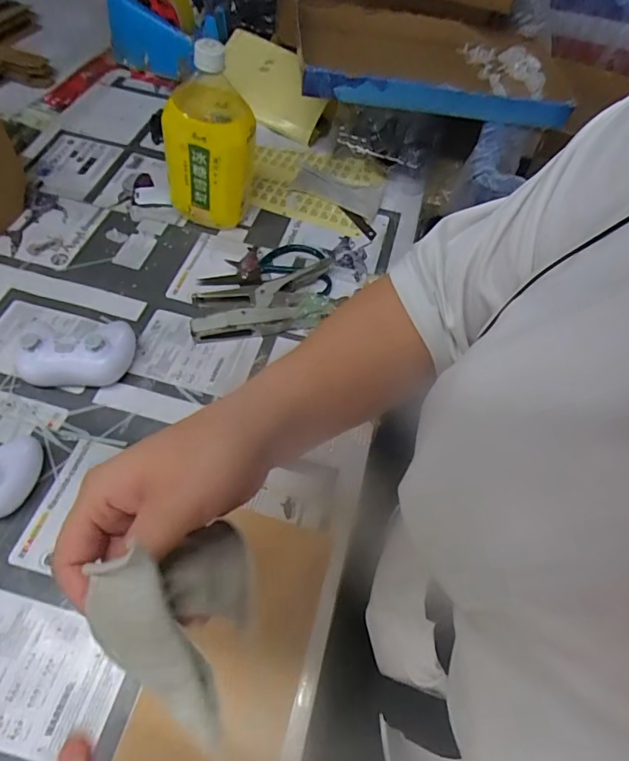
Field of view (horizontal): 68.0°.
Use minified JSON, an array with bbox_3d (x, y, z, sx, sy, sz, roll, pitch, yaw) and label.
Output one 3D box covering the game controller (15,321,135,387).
[{"bbox_3d":[-0.244,-0.033,0.474,0.111,0.051,0.072,-2,59,-6],"label":"game controller"}]

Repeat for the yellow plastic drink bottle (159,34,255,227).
[{"bbox_3d":[-0.123,-0.283,0.548,0.096,0.205,0.089,-2,59,-6],"label":"yellow plastic drink bottle"}]

